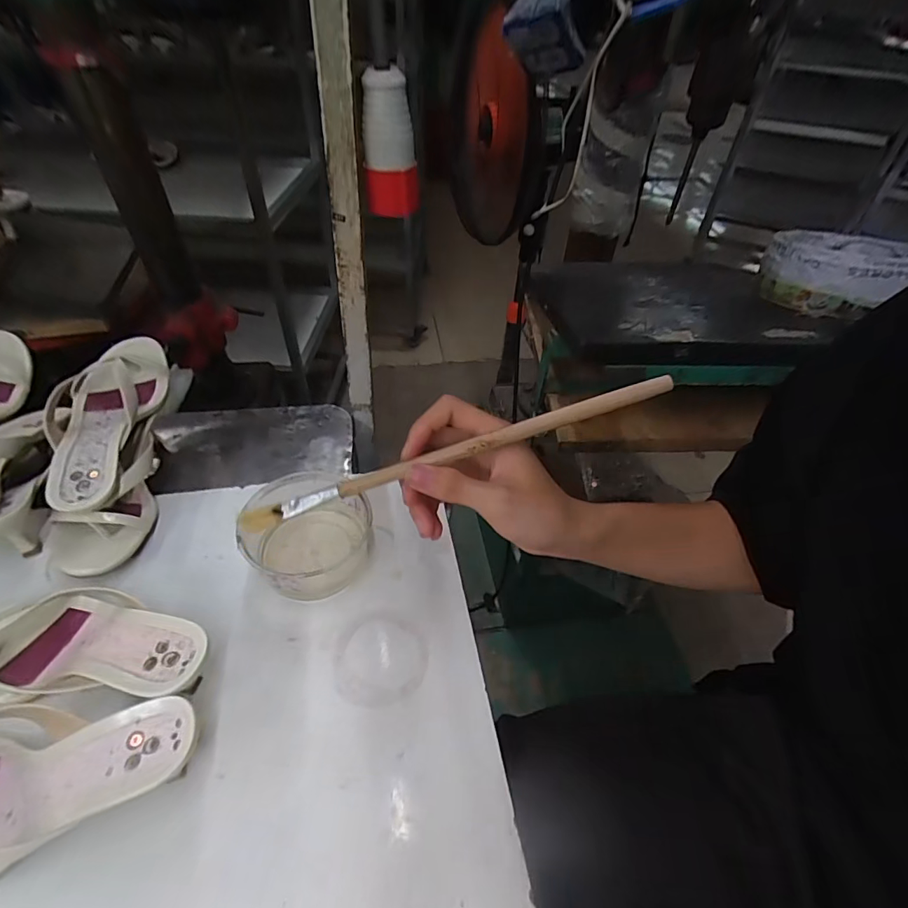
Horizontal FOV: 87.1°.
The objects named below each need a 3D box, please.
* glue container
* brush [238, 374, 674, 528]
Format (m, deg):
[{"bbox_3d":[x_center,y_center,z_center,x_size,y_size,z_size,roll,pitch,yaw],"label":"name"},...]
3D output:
[{"bbox_3d":[-0.142,0.079,0.466,0.120,0.061,0.111,2,46,-3],"label":"glue container"},{"bbox_3d":[0.000,0.000,0.283,0.263,0.012,0.011,-17,51,3],"label":"brush"}]

